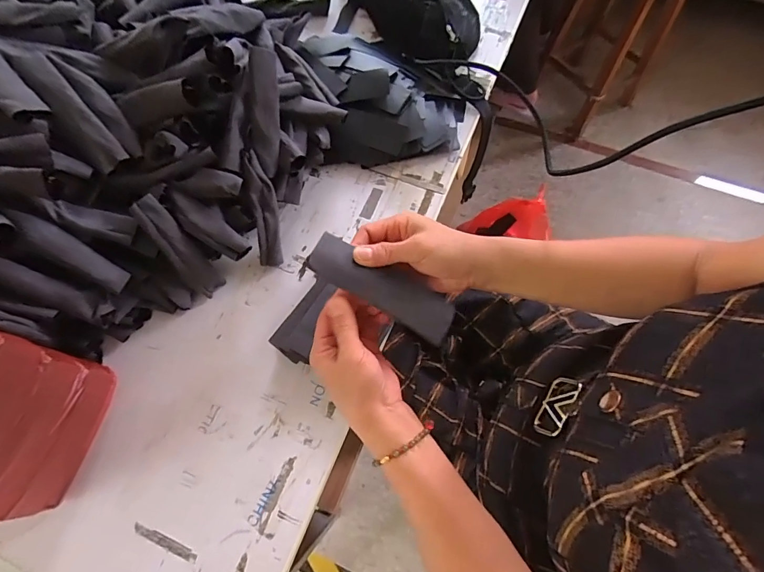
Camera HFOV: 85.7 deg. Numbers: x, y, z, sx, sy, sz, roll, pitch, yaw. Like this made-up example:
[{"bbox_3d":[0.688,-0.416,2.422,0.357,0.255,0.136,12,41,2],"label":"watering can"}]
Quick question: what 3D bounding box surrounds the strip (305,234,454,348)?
[{"bbox_3d":[0.003,0.001,0.395,0.147,0.009,0.047,28,73,-9],"label":"strip"}]

